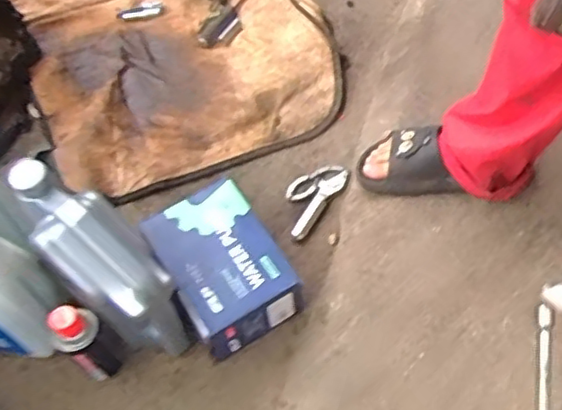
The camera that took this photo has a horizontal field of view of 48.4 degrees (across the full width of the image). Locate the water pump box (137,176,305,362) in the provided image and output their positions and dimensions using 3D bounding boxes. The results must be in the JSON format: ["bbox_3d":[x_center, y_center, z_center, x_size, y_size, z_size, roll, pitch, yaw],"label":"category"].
[{"bbox_3d":[-0.091,0.096,0.956,0.163,0.123,0.218,-30,62,-15],"label":"water pump box"}]

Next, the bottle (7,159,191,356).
[{"bbox_3d":[-0.247,0.083,0.871,0.103,0.298,0.234,-35,63,-18],"label":"bottle"}]

